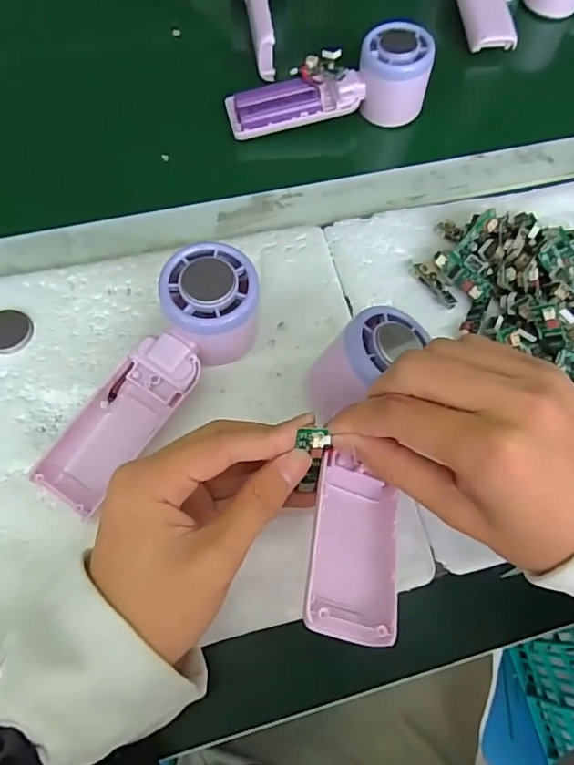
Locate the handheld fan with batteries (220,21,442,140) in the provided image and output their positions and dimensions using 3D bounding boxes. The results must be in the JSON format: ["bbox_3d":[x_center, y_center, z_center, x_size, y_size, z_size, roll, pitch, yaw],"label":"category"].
[{"bbox_3d":[0.033,-0.242,0.415,0.159,0.057,0.046,-10,68,-7],"label":"handheld fan with batteries"}]

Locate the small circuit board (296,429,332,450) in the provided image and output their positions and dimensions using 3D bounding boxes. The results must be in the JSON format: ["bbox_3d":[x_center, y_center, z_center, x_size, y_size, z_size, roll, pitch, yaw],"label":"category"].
[{"bbox_3d":[0.013,0.027,0.247,0.014,0.008,0.008,2,65,-2],"label":"small circuit board"}]

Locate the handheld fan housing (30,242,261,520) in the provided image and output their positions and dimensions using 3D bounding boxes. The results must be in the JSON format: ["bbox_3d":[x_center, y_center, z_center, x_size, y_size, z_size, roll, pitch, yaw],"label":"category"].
[{"bbox_3d":[-0.075,-0.003,0.309,0.054,0.061,0.167,38,88,14],"label":"handheld fan housing"}]

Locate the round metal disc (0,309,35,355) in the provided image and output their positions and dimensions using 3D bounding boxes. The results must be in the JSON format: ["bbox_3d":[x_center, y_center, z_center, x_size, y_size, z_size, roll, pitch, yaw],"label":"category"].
[{"bbox_3d":[-0.177,-0.033,0.327,0.030,0.004,0.029,1,67,-2],"label":"round metal disc"}]

